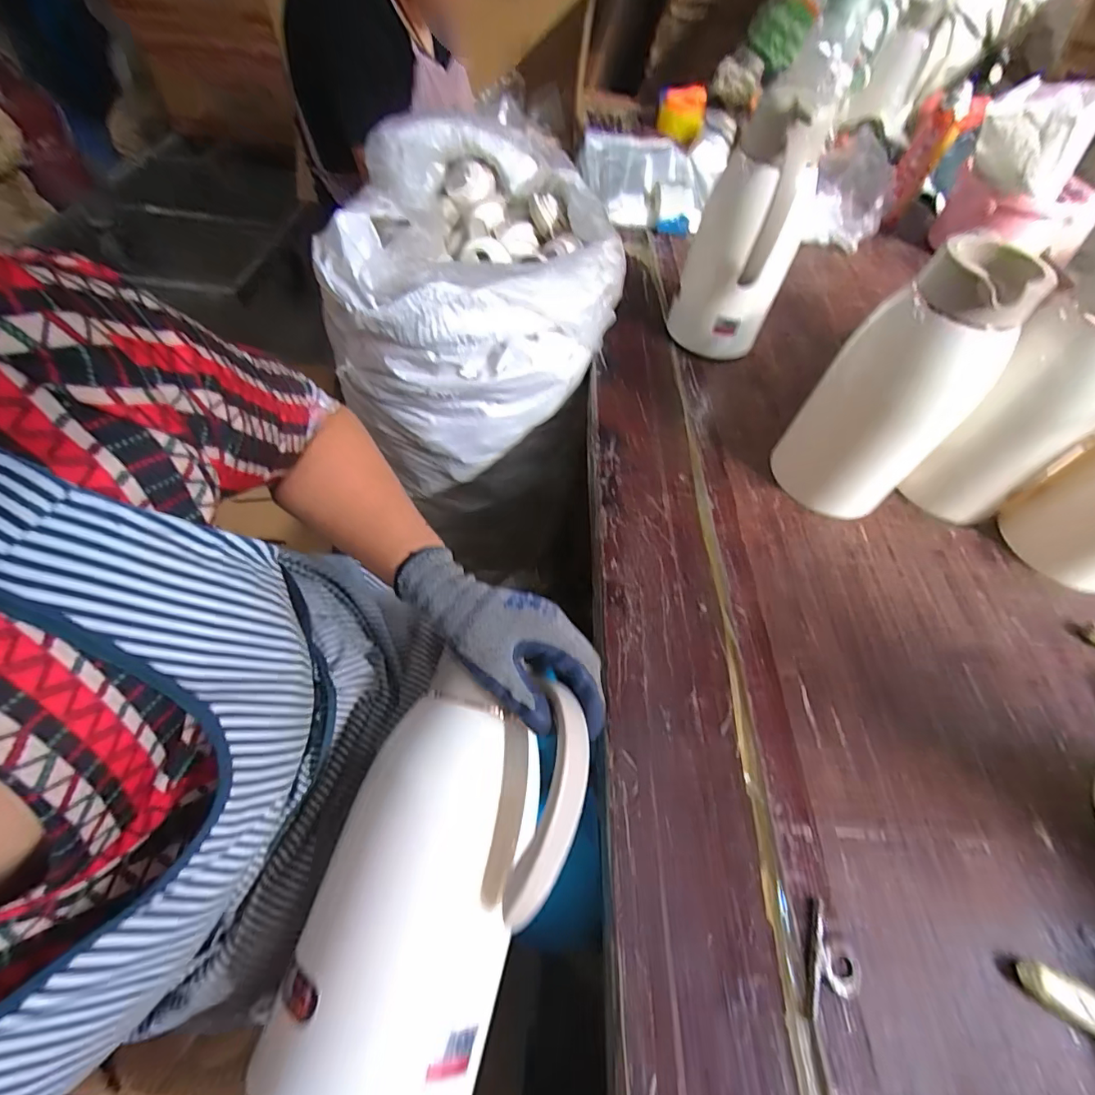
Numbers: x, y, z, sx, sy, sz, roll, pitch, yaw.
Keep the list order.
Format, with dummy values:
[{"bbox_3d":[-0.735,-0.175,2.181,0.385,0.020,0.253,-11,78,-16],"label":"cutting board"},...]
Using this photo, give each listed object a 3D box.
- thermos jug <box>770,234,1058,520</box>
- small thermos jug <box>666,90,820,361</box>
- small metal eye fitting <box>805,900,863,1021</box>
[{"bbox_3d":[0.345,-0.153,0.506,0.132,0.244,0.113,39,63,19],"label":"thermos jug"},{"bbox_3d":[0.237,-0.373,0.614,0.119,0.267,0.118,19,59,8],"label":"small thermos jug"},{"bbox_3d":[0.206,0.298,0.359,0.035,0.004,0.069,18,59,7],"label":"small metal eye fitting"}]

